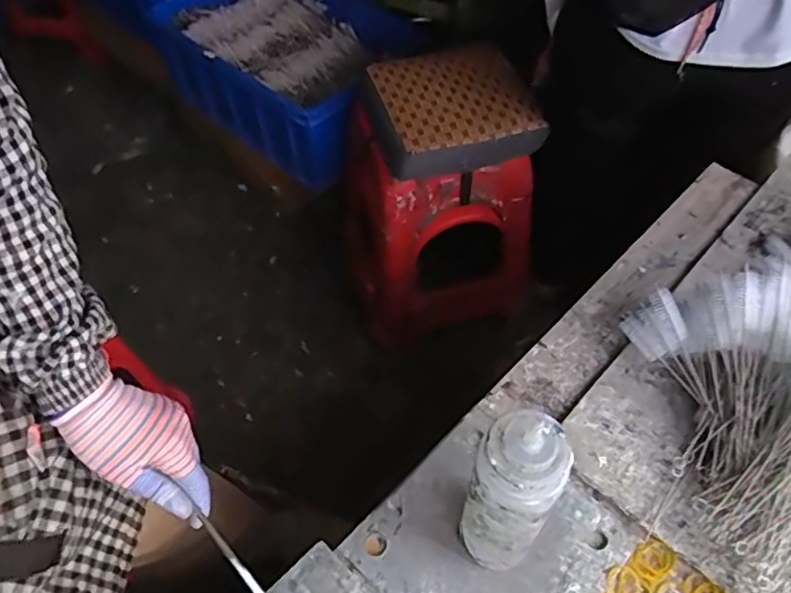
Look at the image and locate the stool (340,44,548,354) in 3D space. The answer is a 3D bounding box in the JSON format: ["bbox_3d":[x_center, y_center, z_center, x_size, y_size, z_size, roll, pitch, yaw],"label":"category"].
[{"bbox_3d":[0.084,-0.213,1.315,0.354,0.494,0.322,-10,54,-5],"label":"stool"}]

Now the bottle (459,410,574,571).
[{"bbox_3d":[0.087,0.156,0.478,0.056,0.206,0.058,-1,54,2],"label":"bottle"}]

